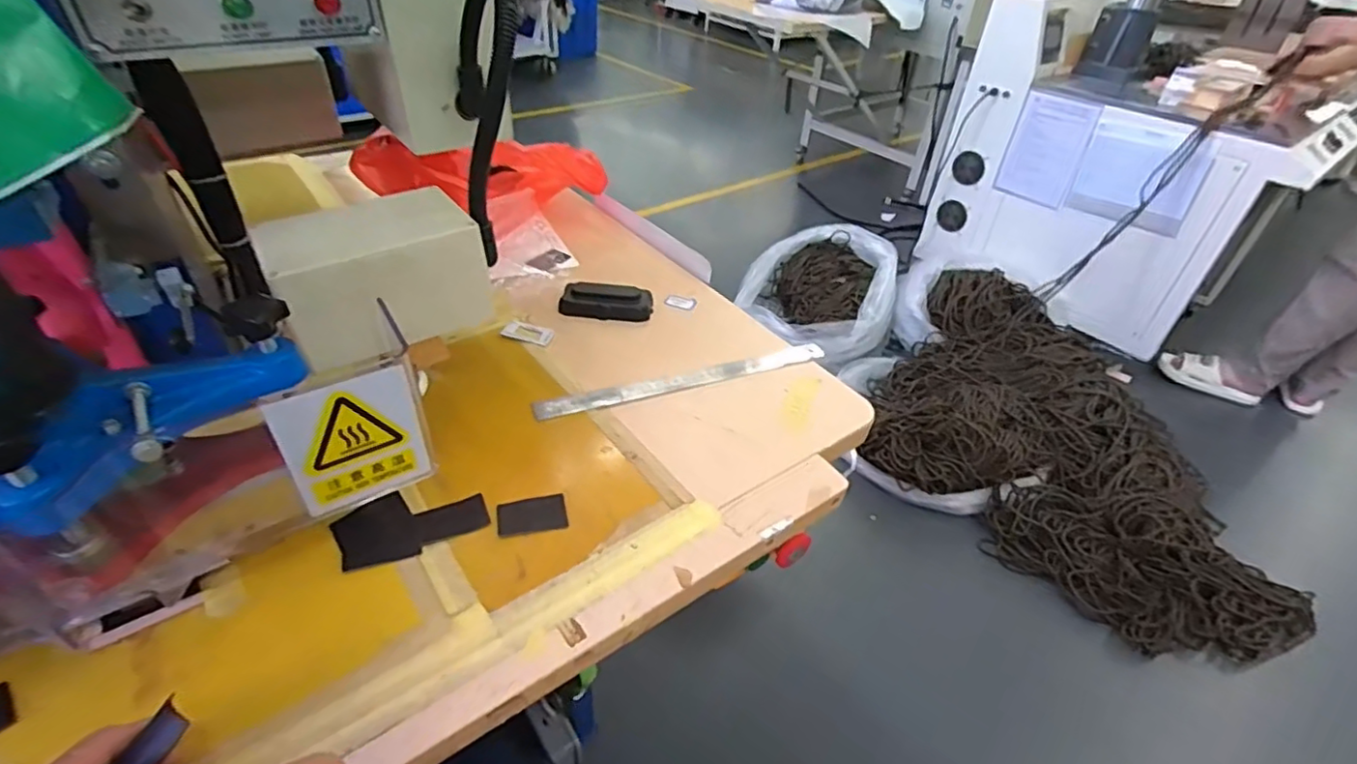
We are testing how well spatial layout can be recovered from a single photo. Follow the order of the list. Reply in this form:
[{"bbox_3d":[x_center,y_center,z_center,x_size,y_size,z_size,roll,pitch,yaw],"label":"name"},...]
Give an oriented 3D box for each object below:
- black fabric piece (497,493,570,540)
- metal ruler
[{"bbox_3d":[-0.119,0.107,0.502,0.053,0.004,0.034,-9,41,-16],"label":"black fabric piece"},{"bbox_3d":[0.012,-0.003,0.655,0.325,0.008,0.034,-13,42,-20],"label":"metal ruler"}]

